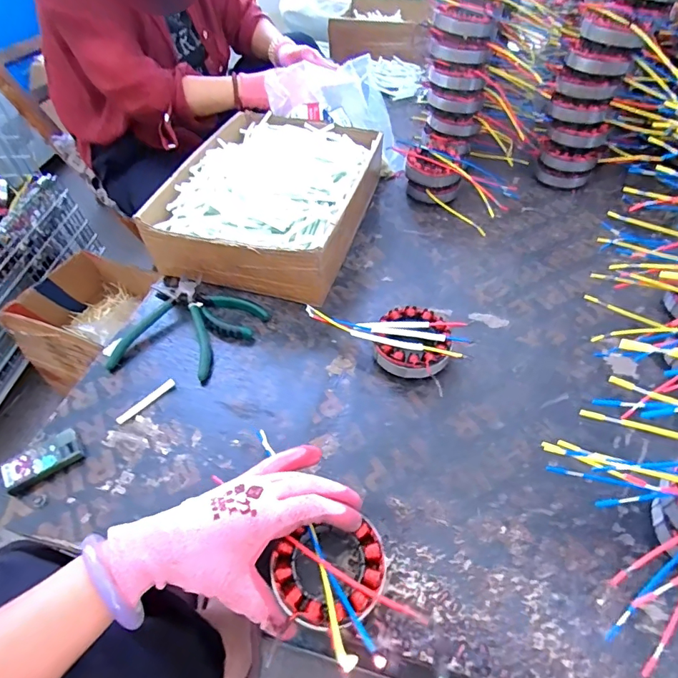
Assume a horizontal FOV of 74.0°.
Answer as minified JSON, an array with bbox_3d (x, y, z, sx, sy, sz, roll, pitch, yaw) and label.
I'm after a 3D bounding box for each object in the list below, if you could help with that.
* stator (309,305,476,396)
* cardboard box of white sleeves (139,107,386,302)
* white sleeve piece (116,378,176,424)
[{"bbox_3d":[0.055,-0.011,0.518,0.175,0.036,0.086,27,56,23],"label":"stator"},{"bbox_3d":[-0.087,-0.206,0.644,0.243,0.104,0.324,12,52,13],"label":"cardboard box of white sleeves"},{"bbox_3d":[-0.206,0.066,0.481,0.010,0.005,0.068,34,59,27],"label":"white sleeve piece"}]

